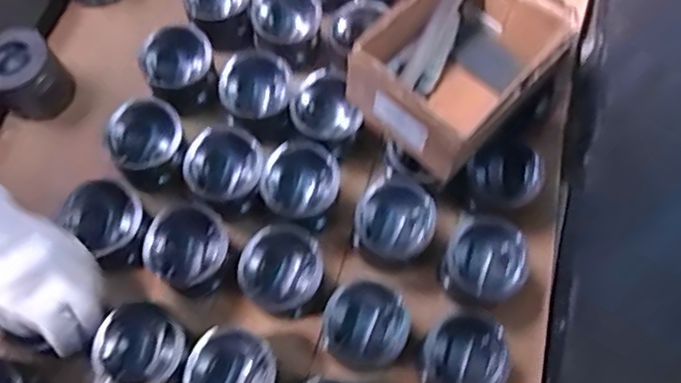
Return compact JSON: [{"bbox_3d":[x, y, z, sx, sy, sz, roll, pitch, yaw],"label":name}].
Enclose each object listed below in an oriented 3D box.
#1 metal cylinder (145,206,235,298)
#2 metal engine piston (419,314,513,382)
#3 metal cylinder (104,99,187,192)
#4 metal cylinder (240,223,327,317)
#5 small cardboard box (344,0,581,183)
[{"bbox_3d":[-0.160,0.069,0.660,0.089,0.082,0.086,28,72,10],"label":"metal cylinder"},{"bbox_3d":[0.124,0.170,0.617,0.086,0.061,0.082,12,70,5],"label":"metal engine piston"},{"bbox_3d":[-0.223,-0.056,0.696,0.082,0.067,0.091,-30,72,-10],"label":"metal cylinder"},{"bbox_3d":[-0.061,0.086,0.639,0.080,0.067,0.083,0,70,0],"label":"metal cylinder"},{"bbox_3d":[0.125,-0.139,0.647,0.197,0.094,0.159,-42,75,-14],"label":"small cardboard box"}]

